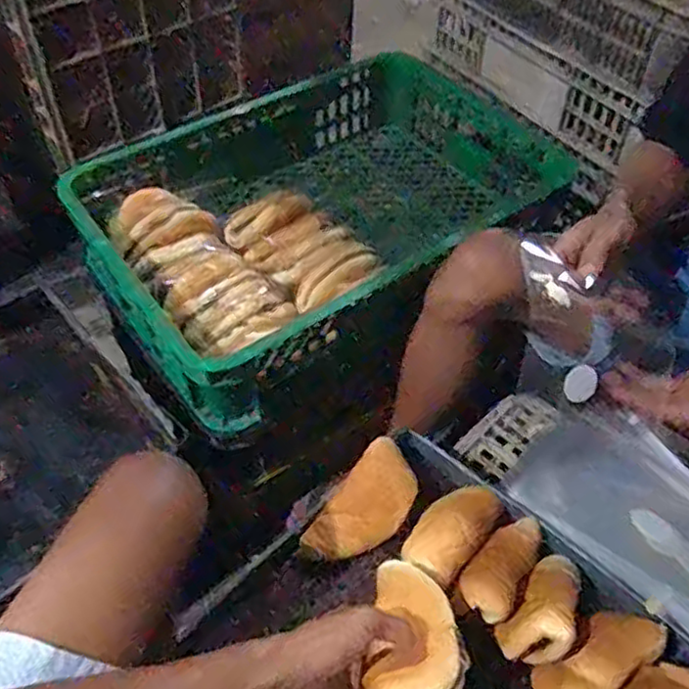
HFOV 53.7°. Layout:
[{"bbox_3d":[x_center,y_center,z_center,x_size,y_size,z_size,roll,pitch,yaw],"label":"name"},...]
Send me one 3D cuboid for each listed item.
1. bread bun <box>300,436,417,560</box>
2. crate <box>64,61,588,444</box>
[{"bbox_3d":[0.023,0.175,0.734,0.074,0.048,0.144,31,55,23],"label":"bread bun"},{"bbox_3d":[-0.007,-0.200,1.028,0.698,0.167,0.447,-30,56,-25],"label":"crate"}]

